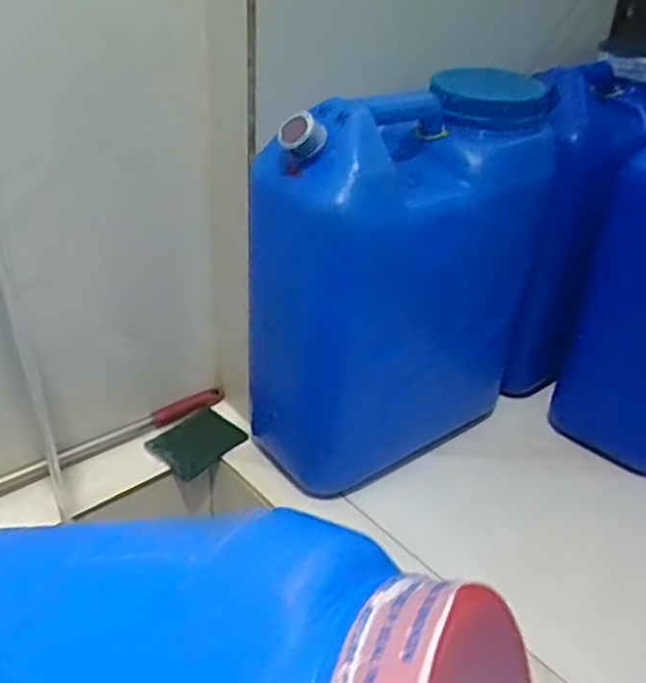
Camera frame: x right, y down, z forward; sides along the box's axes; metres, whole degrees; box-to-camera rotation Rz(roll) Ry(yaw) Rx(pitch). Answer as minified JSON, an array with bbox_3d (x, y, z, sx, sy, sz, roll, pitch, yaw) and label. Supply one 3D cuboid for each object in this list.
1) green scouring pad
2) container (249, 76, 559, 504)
[{"bbox_3d":[-0.151,0.122,0.849,0.081,0.010,0.107,31,42,34],"label":"green scouring pad"},{"bbox_3d":[0.086,-0.070,0.767,0.185,0.383,0.292,28,41,32],"label":"container"}]

